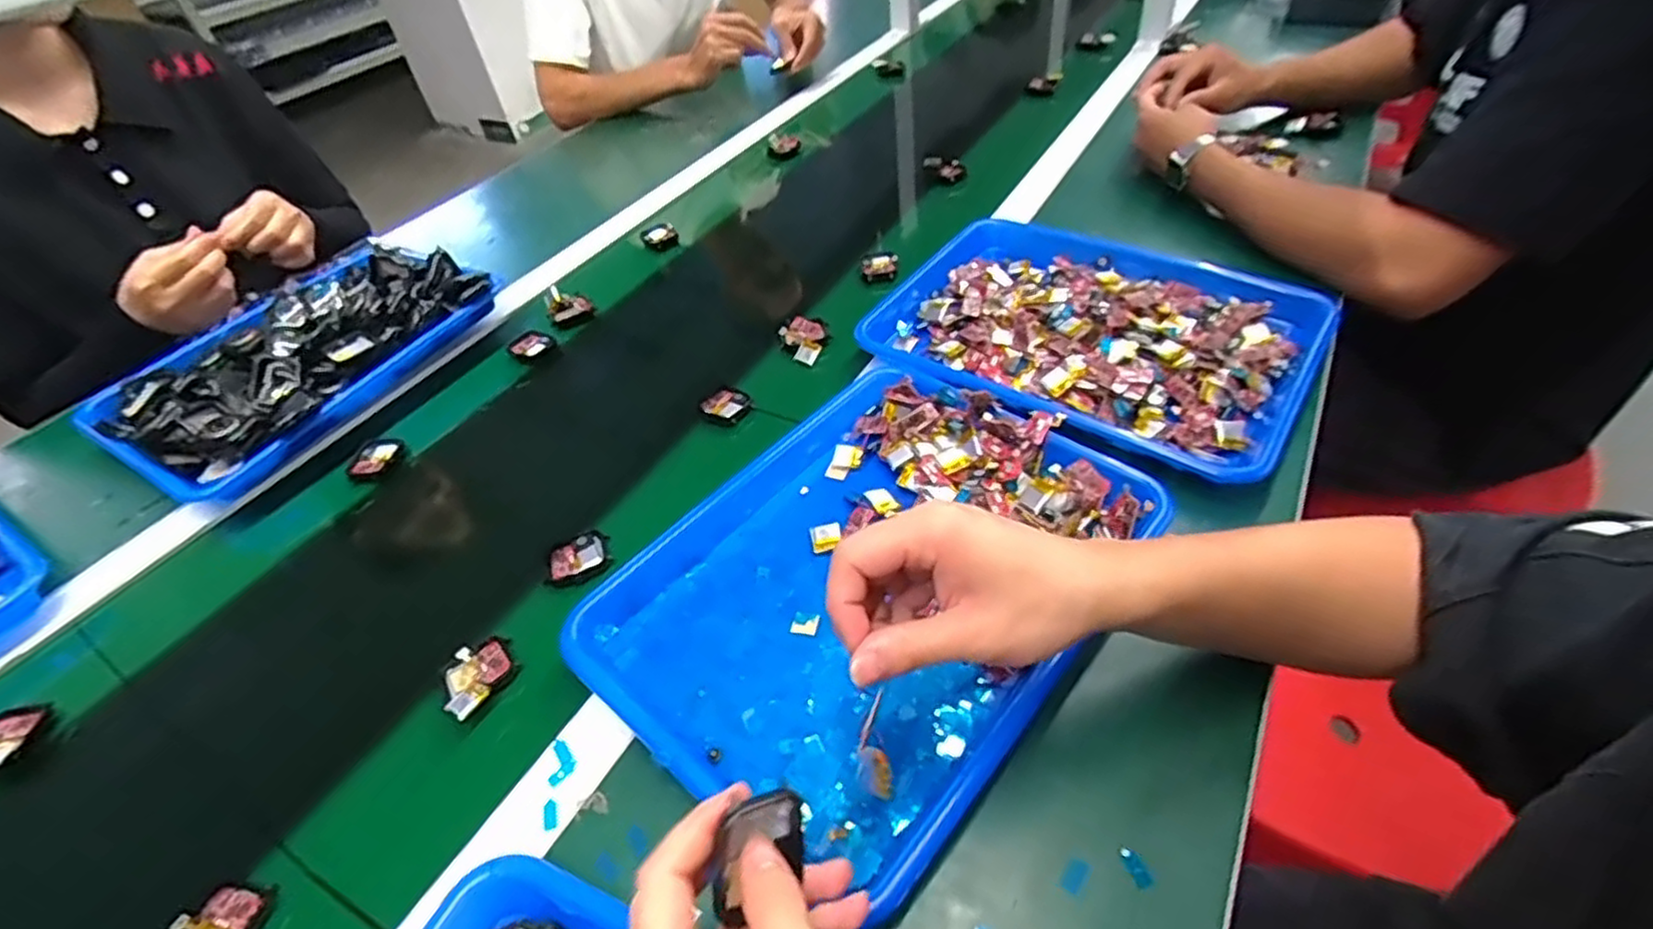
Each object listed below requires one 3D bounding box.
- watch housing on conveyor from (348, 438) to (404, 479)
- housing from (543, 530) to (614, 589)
[{"bbox_3d":[-0.392,-0.007,0.618,0.035,0.010,0.044,3,46,9],"label":"watch housing on conveyor"},{"bbox_3d":[-0.179,0.068,0.513,0.045,0.007,0.040,-19,47,-13],"label":"housing"}]

